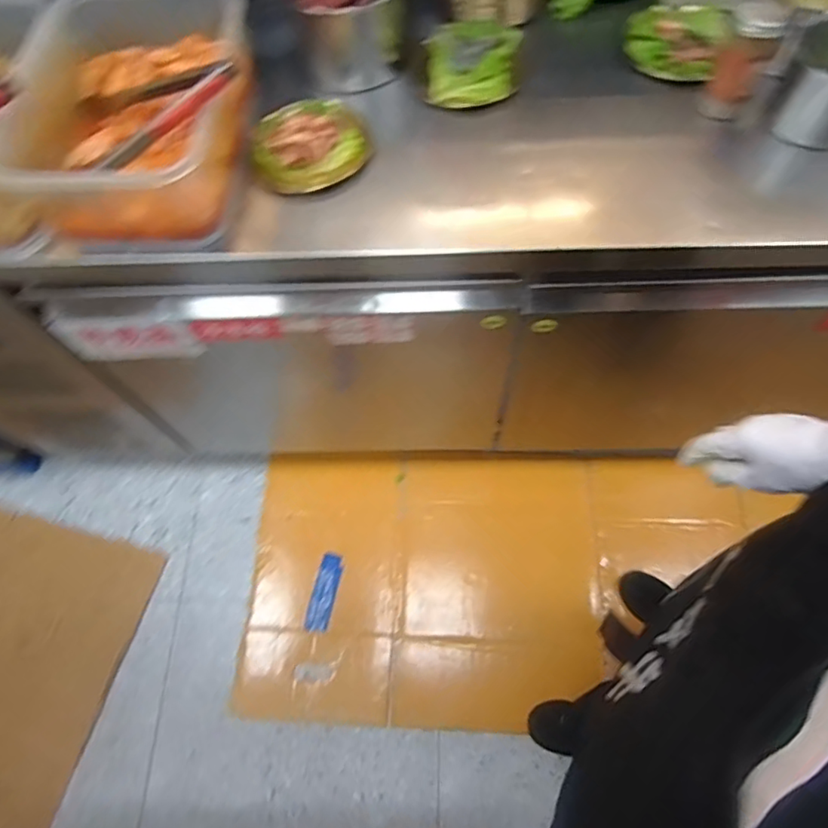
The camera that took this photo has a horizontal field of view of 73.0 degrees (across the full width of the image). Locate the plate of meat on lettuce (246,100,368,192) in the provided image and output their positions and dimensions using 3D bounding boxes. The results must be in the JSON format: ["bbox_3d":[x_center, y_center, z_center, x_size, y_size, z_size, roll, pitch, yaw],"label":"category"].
[{"bbox_3d":[-0.146,-0.371,0.764,0.161,0.044,0.142,-24,67,-8],"label":"plate of meat on lettuce"}]

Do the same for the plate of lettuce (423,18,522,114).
[{"bbox_3d":[0.079,-0.502,0.806,0.156,0.030,0.152,-1,65,2],"label":"plate of lettuce"}]

